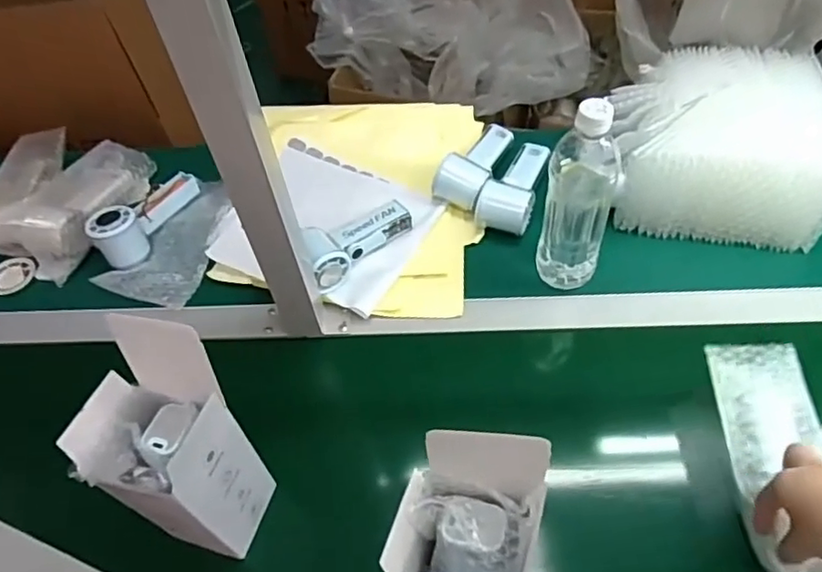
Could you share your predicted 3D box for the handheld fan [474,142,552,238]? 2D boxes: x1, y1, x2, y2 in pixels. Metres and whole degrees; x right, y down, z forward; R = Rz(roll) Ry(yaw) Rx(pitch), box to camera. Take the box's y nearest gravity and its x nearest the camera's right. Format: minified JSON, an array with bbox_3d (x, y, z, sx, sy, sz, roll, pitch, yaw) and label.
[{"bbox_3d":[0.132,-0.129,0.751,0.062,0.054,0.150,16,56,17],"label":"handheld fan"}]

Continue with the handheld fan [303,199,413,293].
[{"bbox_3d":[-0.067,-0.059,0.695,0.139,0.041,0.064,-39,59,-22],"label":"handheld fan"}]

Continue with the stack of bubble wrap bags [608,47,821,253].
[{"bbox_3d":[0.359,-0.173,0.711,0.225,0.126,0.212,5,54,10],"label":"stack of bubble wrap bags"}]

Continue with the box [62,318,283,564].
[{"bbox_3d":[-0.179,0.126,0.462,0.078,0.218,0.086,13,56,15],"label":"box"}]

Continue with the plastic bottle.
[{"bbox_3d":[0.170,-0.088,0.606,0.065,0.220,0.061,11,55,13],"label":"plastic bottle"}]

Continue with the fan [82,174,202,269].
[{"bbox_3d":[-0.326,-0.090,0.752,0.067,0.056,0.149,33,63,26],"label":"fan"}]

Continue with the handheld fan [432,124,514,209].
[{"bbox_3d":[0.091,-0.163,0.768,0.060,0.052,0.154,25,59,22],"label":"handheld fan"}]

